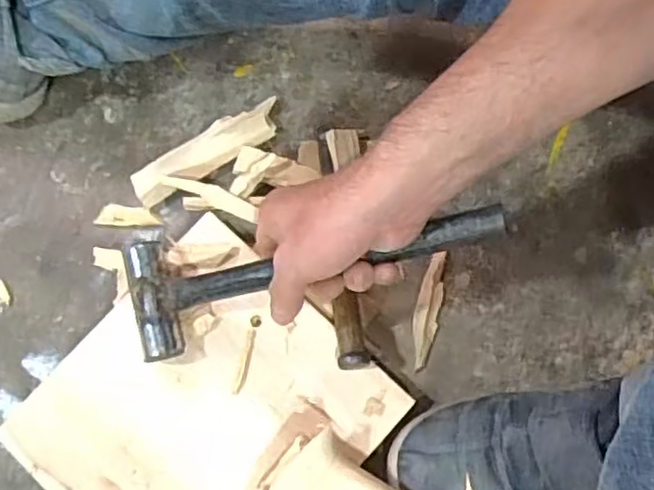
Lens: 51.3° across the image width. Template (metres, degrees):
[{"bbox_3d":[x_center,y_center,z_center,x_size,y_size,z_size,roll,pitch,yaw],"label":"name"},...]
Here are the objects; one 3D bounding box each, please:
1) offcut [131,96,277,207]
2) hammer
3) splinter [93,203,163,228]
[{"bbox_3d":[-0.102,-0.080,0.581,0.134,0.030,0.040,-30,78,-4],"label":"offcut"},{"bbox_3d":[-0.013,0.022,0.477,0.276,0.051,0.085,-11,77,22],"label":"hammer"},{"bbox_3d":[-0.169,-0.023,0.580,0.054,0.006,0.019,9,78,5],"label":"splinter"}]

